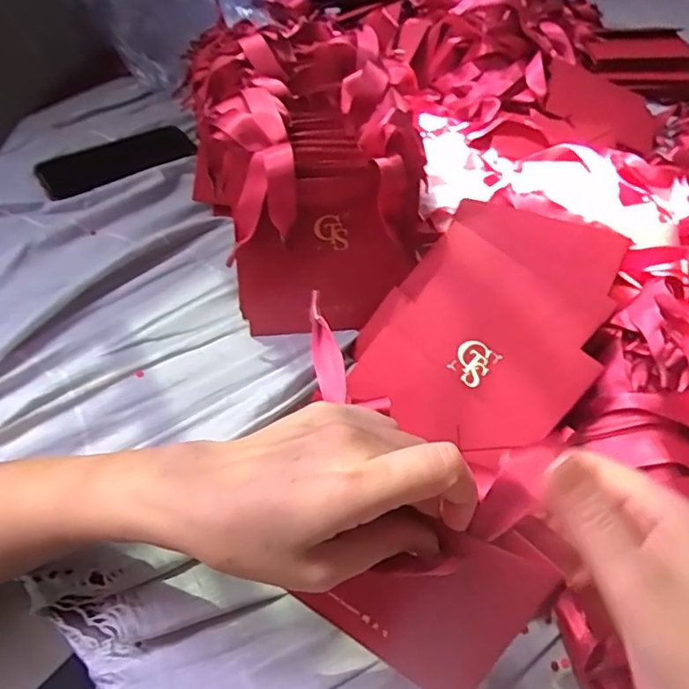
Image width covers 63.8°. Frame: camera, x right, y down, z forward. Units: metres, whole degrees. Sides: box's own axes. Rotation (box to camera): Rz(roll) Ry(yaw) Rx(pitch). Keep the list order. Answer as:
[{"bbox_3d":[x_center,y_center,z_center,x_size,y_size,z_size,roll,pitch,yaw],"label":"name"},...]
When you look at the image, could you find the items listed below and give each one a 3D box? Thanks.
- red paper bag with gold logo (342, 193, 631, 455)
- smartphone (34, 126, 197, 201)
[{"bbox_3d":[0.112,-0.021,0.418,0.160,0.024,0.206,32,79,28],"label":"red paper bag with gold logo"},{"bbox_3d":[-0.240,-0.198,0.592,0.161,0.010,0.079,-31,59,-25],"label":"smartphone"}]

